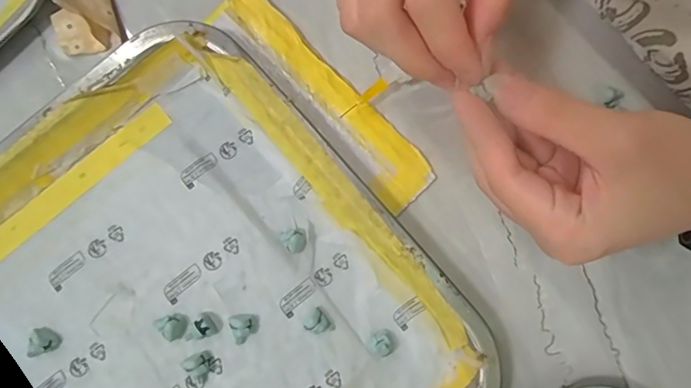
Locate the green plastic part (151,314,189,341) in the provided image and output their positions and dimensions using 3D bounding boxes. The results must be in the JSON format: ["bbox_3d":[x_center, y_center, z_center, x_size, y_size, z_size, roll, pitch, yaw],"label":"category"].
[{"bbox_3d":[-0.090,0.069,0.267,0.016,0.010,0.012,-20,82,-2],"label":"green plastic part"}]

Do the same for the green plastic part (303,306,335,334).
[{"bbox_3d":[-0.014,0.067,0.267,0.012,0.010,0.014,-39,83,-5],"label":"green plastic part"}]

